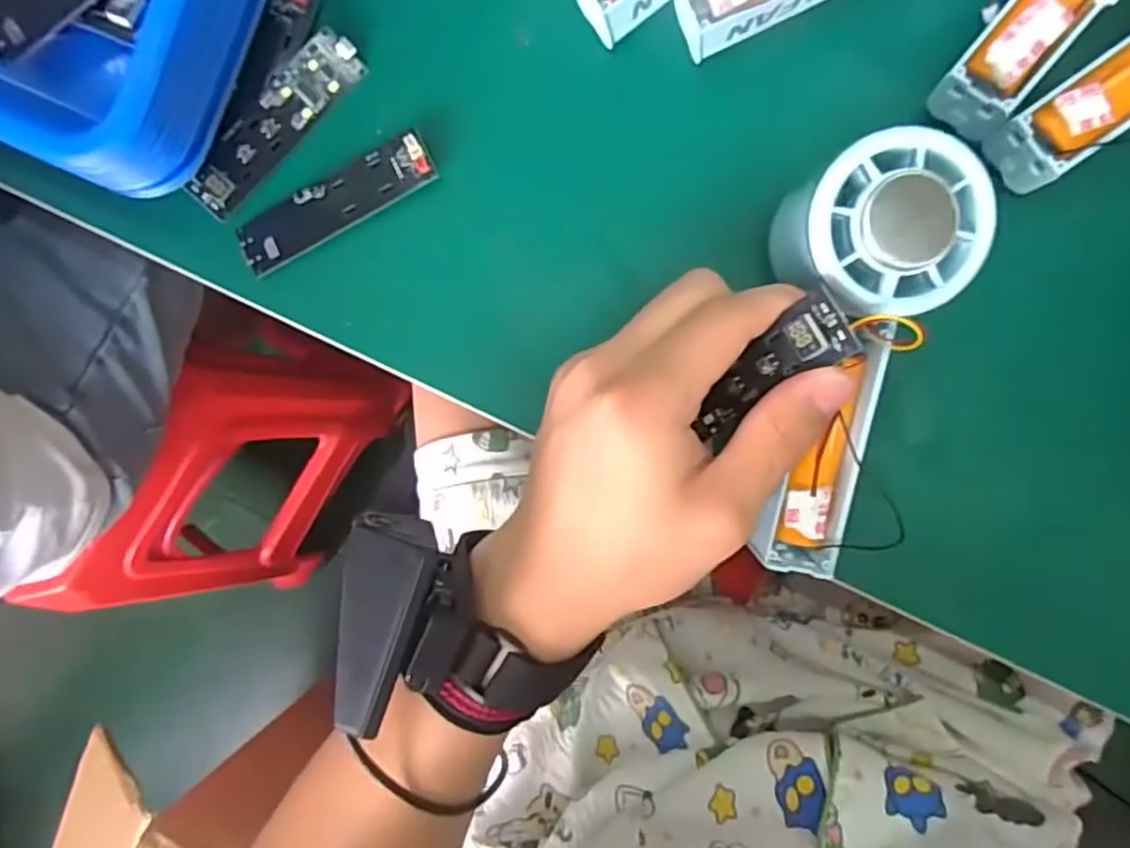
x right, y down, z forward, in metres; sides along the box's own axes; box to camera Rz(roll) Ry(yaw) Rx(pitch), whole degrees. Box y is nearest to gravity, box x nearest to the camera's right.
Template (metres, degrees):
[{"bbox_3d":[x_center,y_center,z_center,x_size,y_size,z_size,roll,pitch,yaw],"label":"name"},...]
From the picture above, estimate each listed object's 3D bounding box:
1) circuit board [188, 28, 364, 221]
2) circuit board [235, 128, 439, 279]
[{"bbox_3d":[-0.124,-0.128,0.289,0.024,0.010,0.091,44,95,4],"label":"circuit board"},{"bbox_3d":[-0.098,-0.094,0.288,0.090,0.009,0.025,-25,88,6],"label":"circuit board"}]

